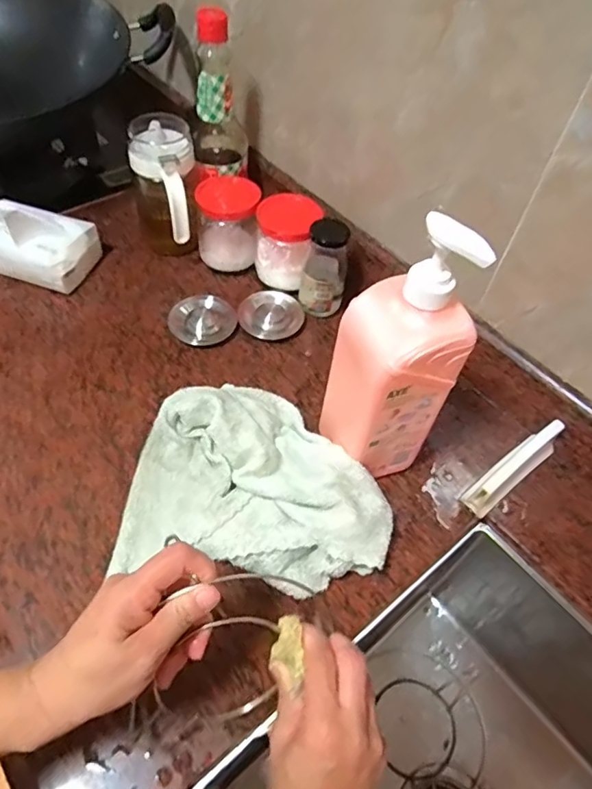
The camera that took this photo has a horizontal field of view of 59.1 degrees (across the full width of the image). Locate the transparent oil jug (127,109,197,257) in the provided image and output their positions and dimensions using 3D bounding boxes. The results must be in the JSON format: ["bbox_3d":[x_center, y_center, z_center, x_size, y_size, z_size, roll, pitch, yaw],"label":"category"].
[{"bbox_3d":[-0.174,-0.270,0.703,0.078,0.162,0.128,-9,55,-12],"label":"transparent oil jug"}]

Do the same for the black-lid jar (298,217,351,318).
[{"bbox_3d":[0.036,-0.157,0.656,0.054,0.122,0.048,10,53,2],"label":"black-lid jar"}]

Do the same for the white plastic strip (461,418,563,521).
[{"bbox_3d":[0.234,0.075,0.553,0.132,0.050,0.029,-31,62,-25],"label":"white plastic strip"}]

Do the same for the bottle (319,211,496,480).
[{"bbox_3d":[0.083,-0.021,0.461,0.076,0.288,0.080,-17,57,-17],"label":"bottle"}]

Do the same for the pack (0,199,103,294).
[{"bbox_3d":[-0.342,-0.213,0.677,0.137,0.108,0.103,20,54,9],"label":"pack"}]

